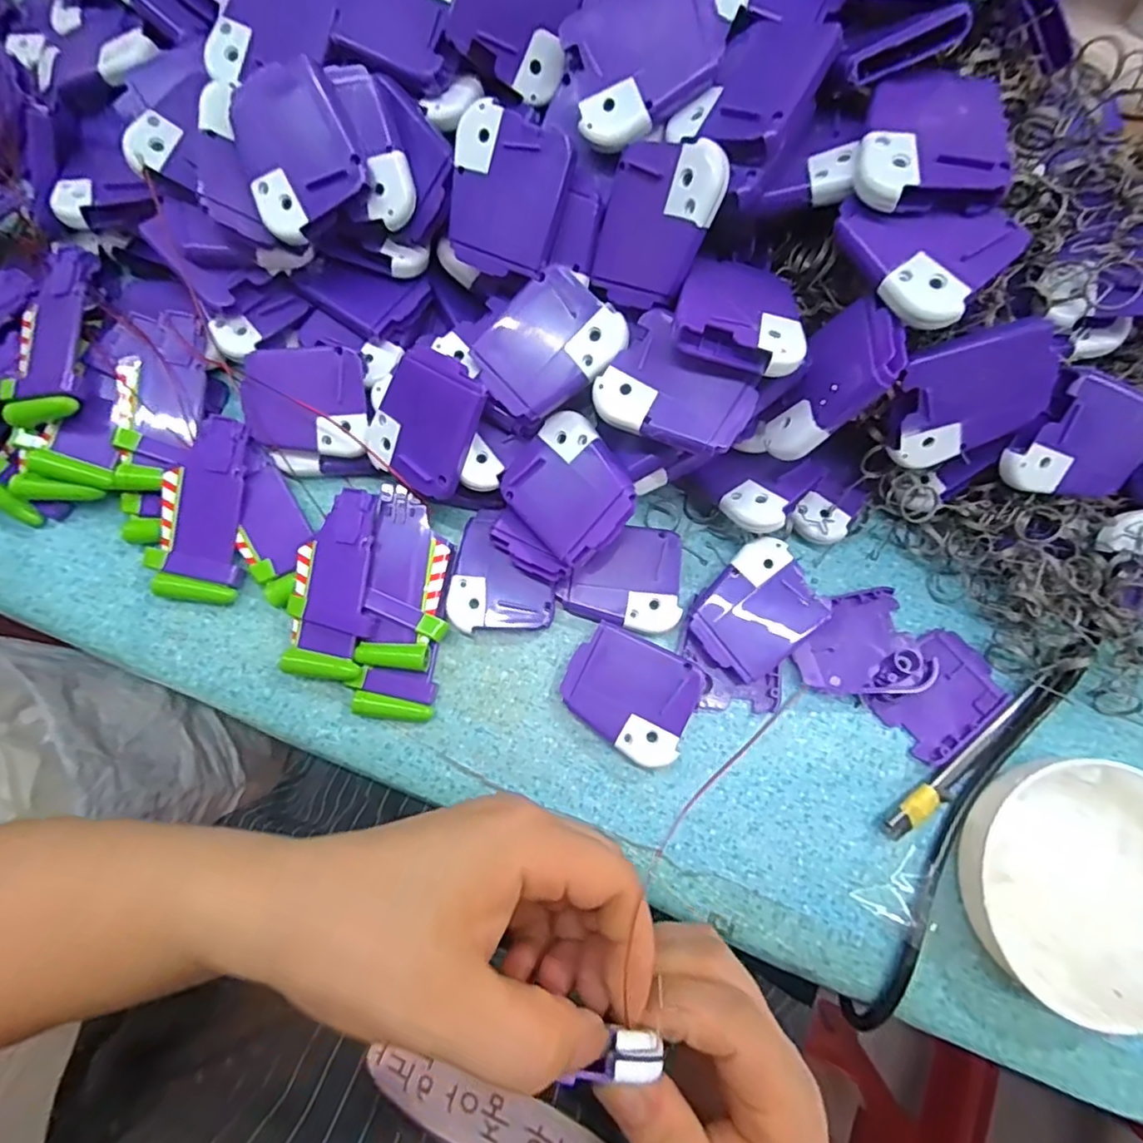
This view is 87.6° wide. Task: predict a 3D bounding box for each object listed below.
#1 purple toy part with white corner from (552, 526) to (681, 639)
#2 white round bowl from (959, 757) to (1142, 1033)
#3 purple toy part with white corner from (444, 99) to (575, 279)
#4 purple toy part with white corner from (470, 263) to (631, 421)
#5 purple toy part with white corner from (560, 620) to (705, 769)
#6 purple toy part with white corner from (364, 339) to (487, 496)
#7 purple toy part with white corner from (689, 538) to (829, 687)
[{"bbox_3d":[0.027,0.002,0.299,0.058,0.006,0.051,14,80,2],"label":"purple toy part with white corner"},{"bbox_3d":[0.232,0.139,0.265,0.098,0.029,0.106,0,80,-1],"label":"white round bowl"},{"bbox_3d":[-0.029,-0.163,0.259,0.049,0.007,0.059,19,111,9],"label":"purple toy part with white corner"},{"bbox_3d":[-0.011,-0.099,0.264,0.061,0.006,0.050,-42,83,9],"label":"purple toy part with white corner"},{"bbox_3d":[0.027,0.058,0.286,0.060,0.020,0.051,26,80,4],"label":"purple toy part with white corner"},{"bbox_3d":[-0.068,-0.070,0.277,0.050,0.009,0.060,32,110,16],"label":"purple toy part with white corner"},{"bbox_3d":[0.090,0.020,0.293,0.060,0.014,0.050,-42,83,-7],"label":"purple toy part with white corner"}]

